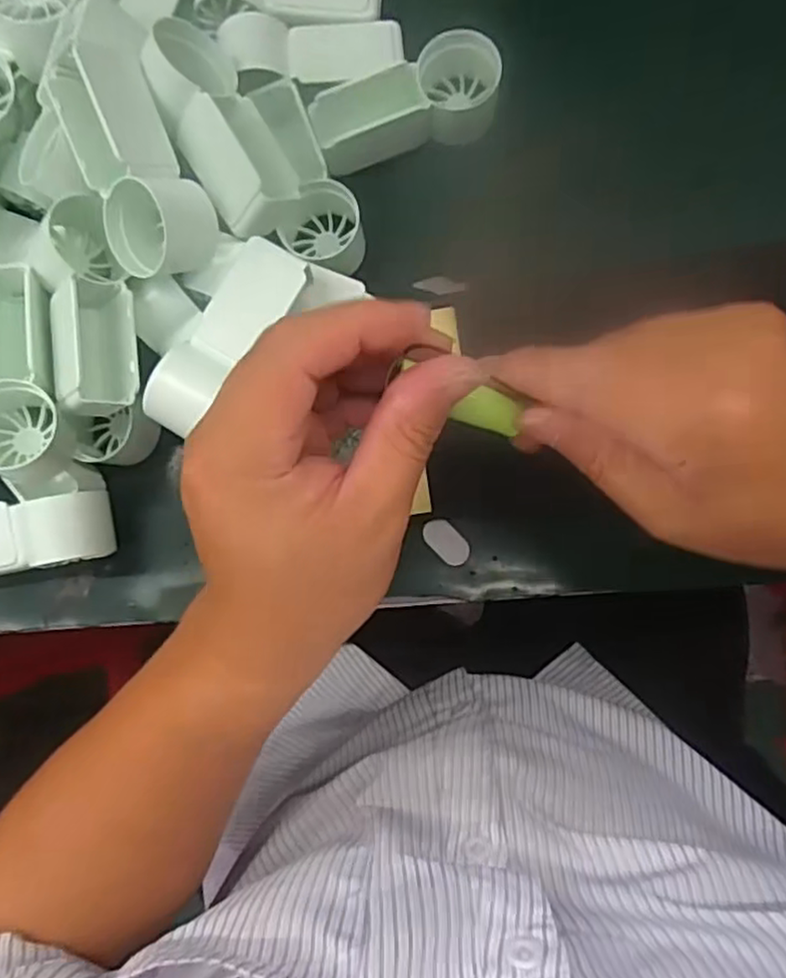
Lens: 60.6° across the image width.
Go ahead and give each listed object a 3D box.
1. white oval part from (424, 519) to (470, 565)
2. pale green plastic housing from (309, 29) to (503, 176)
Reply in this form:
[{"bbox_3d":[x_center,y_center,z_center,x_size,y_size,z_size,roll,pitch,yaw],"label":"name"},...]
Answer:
[{"bbox_3d":[0.026,0.026,0.330,0.014,0.004,0.026,-45,82,-2],"label":"white oval part"},{"bbox_3d":[0.008,-0.191,0.332,0.095,0.035,0.043,-26,82,0],"label":"pale green plastic housing"}]

